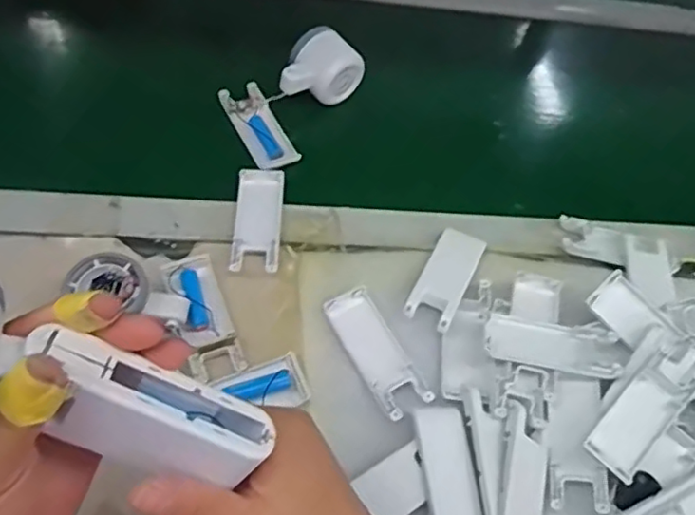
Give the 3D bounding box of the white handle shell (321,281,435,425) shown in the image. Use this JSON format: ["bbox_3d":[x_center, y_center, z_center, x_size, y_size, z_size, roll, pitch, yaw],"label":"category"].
[{"bbox_3d":[0.022,0.071,0.470,0.039,0.008,0.104,-24,65,-21],"label":"white handle shell"}]

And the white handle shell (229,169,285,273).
[{"bbox_3d":[-0.078,-0.034,0.533,0.040,0.010,0.104,4,59,-7],"label":"white handle shell"}]

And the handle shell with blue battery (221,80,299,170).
[{"bbox_3d":[-0.086,-0.127,0.587,0.042,0.012,0.100,-22,65,-21],"label":"handle shell with blue battery"}]

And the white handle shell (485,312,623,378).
[{"bbox_3d":[0.160,0.068,0.478,0.100,0.014,0.044,12,58,-2],"label":"white handle shell"}]

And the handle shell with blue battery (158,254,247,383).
[{"bbox_3d":[-0.114,0.042,0.474,0.042,0.021,0.106,-18,63,-19],"label":"handle shell with blue battery"}]

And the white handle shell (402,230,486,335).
[{"bbox_3d":[0.085,0.015,0.517,0.040,0.012,0.100,28,59,8],"label":"white handle shell"}]

